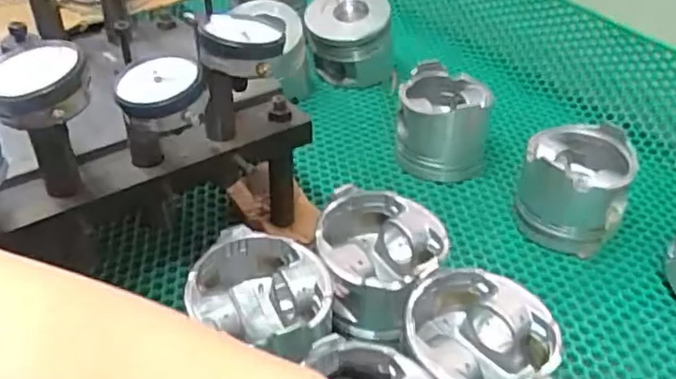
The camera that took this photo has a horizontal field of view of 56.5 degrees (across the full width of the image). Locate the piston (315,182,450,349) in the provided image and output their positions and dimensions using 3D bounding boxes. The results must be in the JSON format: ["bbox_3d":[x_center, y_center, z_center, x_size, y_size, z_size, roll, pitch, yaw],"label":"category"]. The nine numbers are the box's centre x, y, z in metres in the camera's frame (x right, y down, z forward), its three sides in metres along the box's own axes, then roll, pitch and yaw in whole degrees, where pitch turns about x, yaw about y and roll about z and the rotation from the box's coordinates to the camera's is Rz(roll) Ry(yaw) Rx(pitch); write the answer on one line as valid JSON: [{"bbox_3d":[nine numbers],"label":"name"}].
[{"bbox_3d":[0.032,0.062,0.488,0.092,0.084,0.102,10,41,8],"label":"piston"}]

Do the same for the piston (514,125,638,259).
[{"bbox_3d":[0.214,-0.002,0.577,0.090,0.086,0.090,15,41,13],"label":"piston"}]

